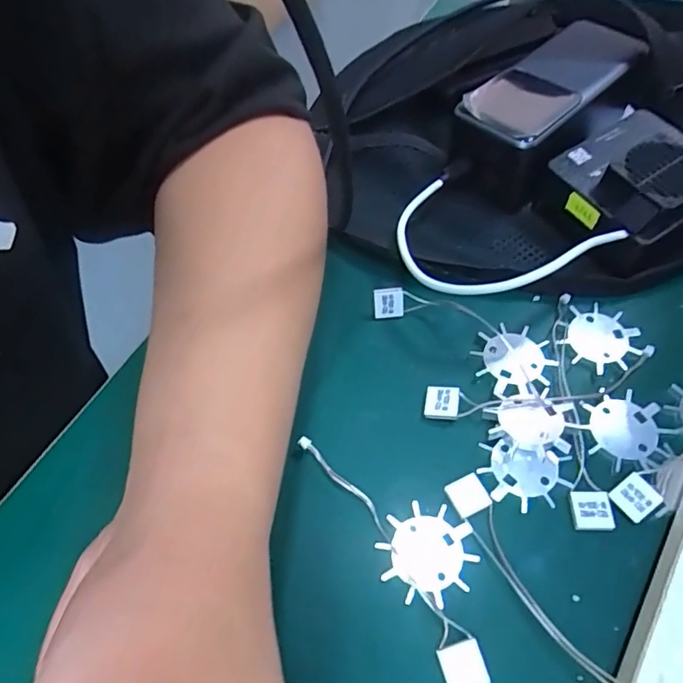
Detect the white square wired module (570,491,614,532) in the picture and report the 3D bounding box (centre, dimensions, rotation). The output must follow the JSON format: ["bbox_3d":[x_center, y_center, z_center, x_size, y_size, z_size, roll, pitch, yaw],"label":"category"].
[{"bbox_3d":[0.107,0.072,0.229,0.017,0.004,0.016,-1,57,4],"label":"white square wired module"}]

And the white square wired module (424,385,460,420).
[{"bbox_3d":[0.049,0.030,0.260,0.016,0.006,0.016,8,58,10],"label":"white square wired module"}]

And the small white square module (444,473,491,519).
[{"bbox_3d":[0.056,0.067,0.235,0.015,0.004,0.016,-25,59,-12],"label":"small white square module"}]

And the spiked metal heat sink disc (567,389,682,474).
[{"bbox_3d":[0.130,0.039,0.245,0.038,0.008,0.038,-2,57,3],"label":"spiked metal heat sink disc"}]

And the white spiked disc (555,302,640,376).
[{"bbox_3d":[0.131,-0.002,0.273,0.036,0.004,0.037,-2,57,3],"label":"white spiked disc"}]

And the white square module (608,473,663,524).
[{"bbox_3d":[0.125,0.066,0.229,0.015,0.006,0.016,-34,61,-17],"label":"white square module"}]

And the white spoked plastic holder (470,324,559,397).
[{"bbox_3d":[0.087,0.009,0.269,0.038,0.004,0.037,-2,57,3],"label":"white spoked plastic holder"}]

